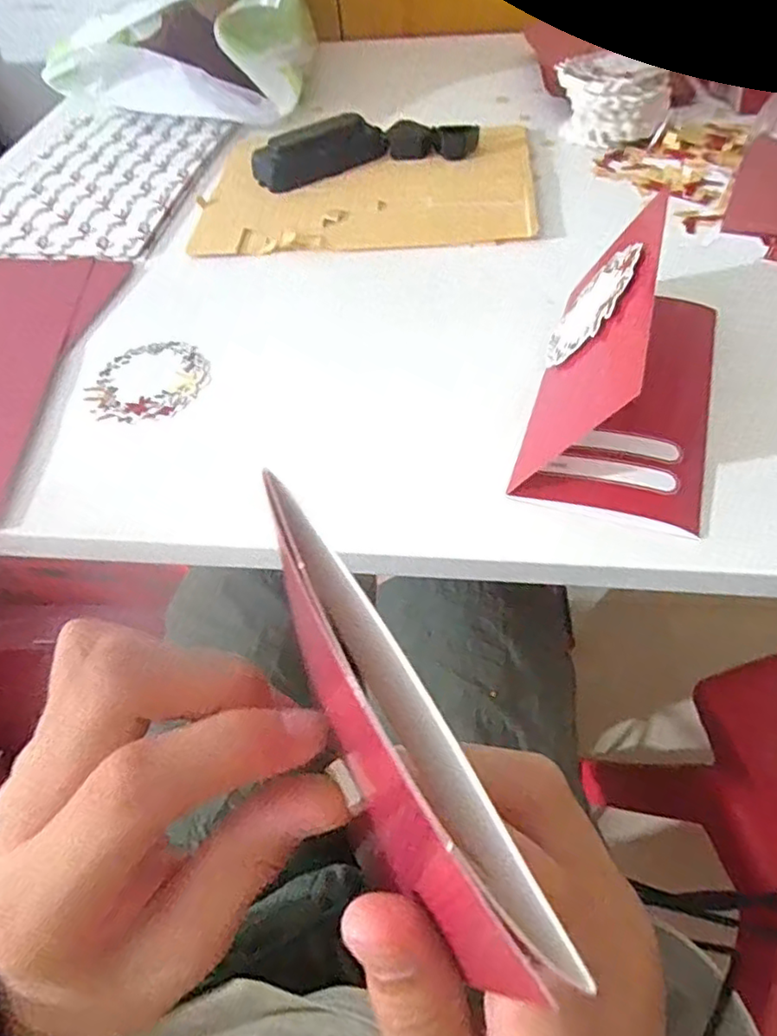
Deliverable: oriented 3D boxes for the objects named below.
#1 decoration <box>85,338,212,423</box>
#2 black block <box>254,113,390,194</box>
[{"bbox_3d":[-0.149,-0.087,0.369,0.073,0.004,0.074,-2,54,3],"label":"decoration"},{"bbox_3d":[-0.055,-0.299,0.494,0.108,0.032,0.042,-22,55,-11],"label":"black block"}]

